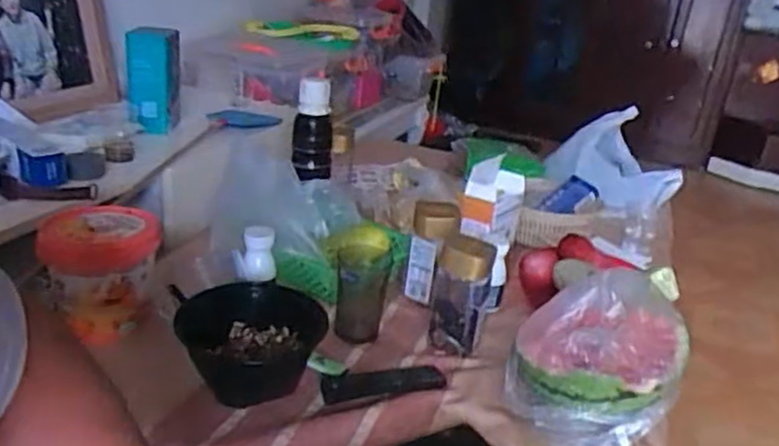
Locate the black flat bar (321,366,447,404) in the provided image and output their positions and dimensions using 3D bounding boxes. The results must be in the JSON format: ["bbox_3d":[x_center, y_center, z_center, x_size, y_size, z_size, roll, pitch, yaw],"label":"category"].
[{"bbox_3d":[-0.006,0.185,0.806,0.149,0.014,0.047,-3,25,-21],"label":"black flat bar"}]

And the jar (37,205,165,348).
[{"bbox_3d":[-0.355,0.061,0.847,0.129,0.128,0.132,6,23,-2],"label":"jar"}]

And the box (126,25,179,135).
[{"bbox_3d":[-0.432,-0.249,1.259,0.091,0.203,0.055,-1,24,-16],"label":"box"}]

